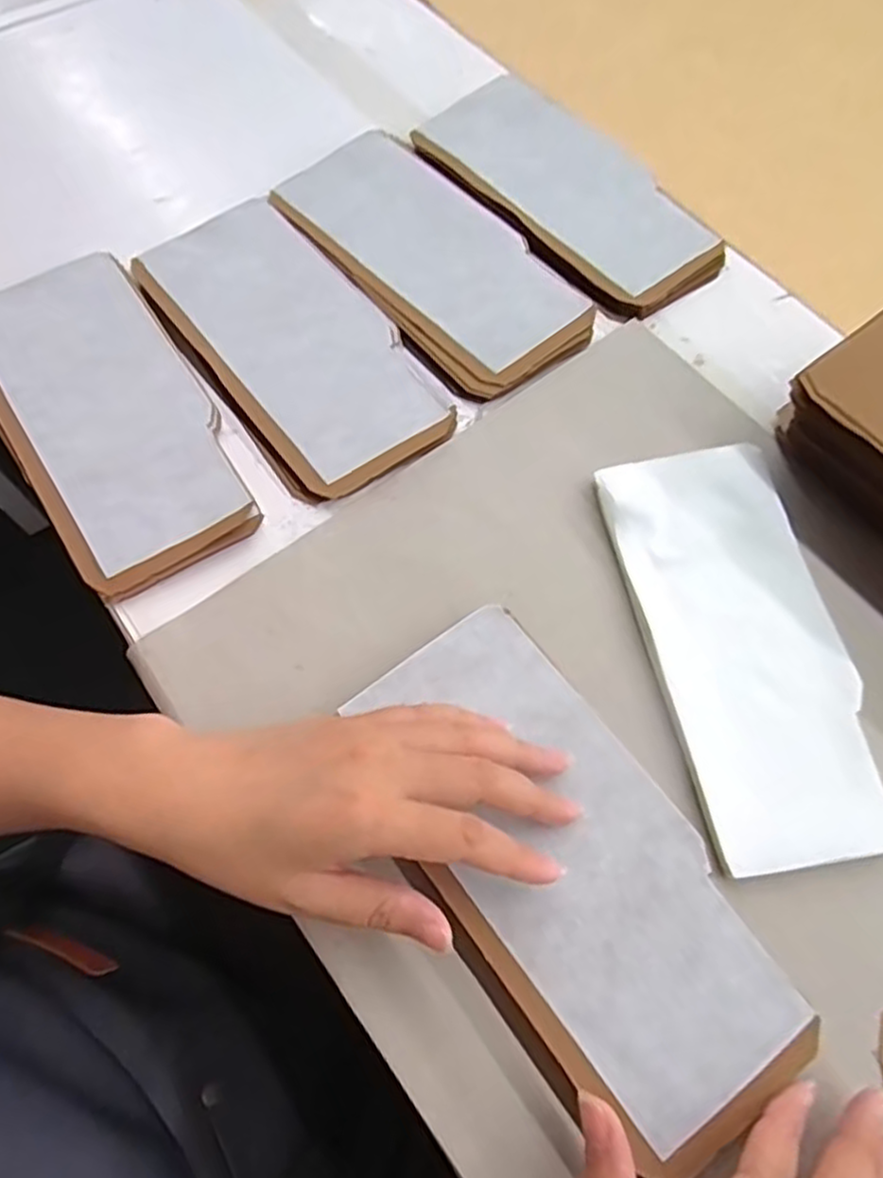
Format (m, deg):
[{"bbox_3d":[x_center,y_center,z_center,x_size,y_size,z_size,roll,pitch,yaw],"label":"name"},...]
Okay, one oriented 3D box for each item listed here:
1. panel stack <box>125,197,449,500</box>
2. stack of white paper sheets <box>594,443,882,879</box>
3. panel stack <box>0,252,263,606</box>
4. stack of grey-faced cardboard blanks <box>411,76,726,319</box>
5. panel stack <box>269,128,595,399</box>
[{"bbox_3d":[-0.090,-0.152,0.443,0.107,0.010,0.220,-34,70,-14],"label":"panel stack"},{"bbox_3d":[0.151,0.025,0.367,0.090,0.017,0.212,-10,66,-5],"label":"stack of white paper sheets"},{"bbox_3d":[-0.191,-0.100,0.413,0.106,0.021,0.218,-31,69,-13],"label":"panel stack"},{"bbox_3d":[0.090,-0.280,0.507,0.110,0.010,0.230,-37,71,-15],"label":"stack of grey-faced cardboard blanks"},{"bbox_3d":[-0.007,-0.219,0.473,0.107,0.010,0.228,-38,71,-16],"label":"panel stack"}]

